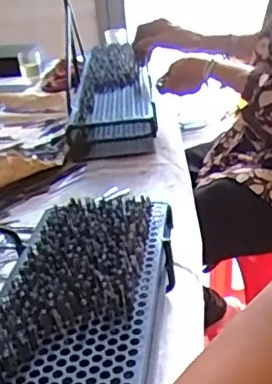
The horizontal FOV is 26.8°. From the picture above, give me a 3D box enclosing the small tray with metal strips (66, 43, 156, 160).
[{"bbox_3d":[-0.046,-0.206,1.182,0.147,0.086,0.557,-6,26,1],"label":"small tray with metal strips"}]

